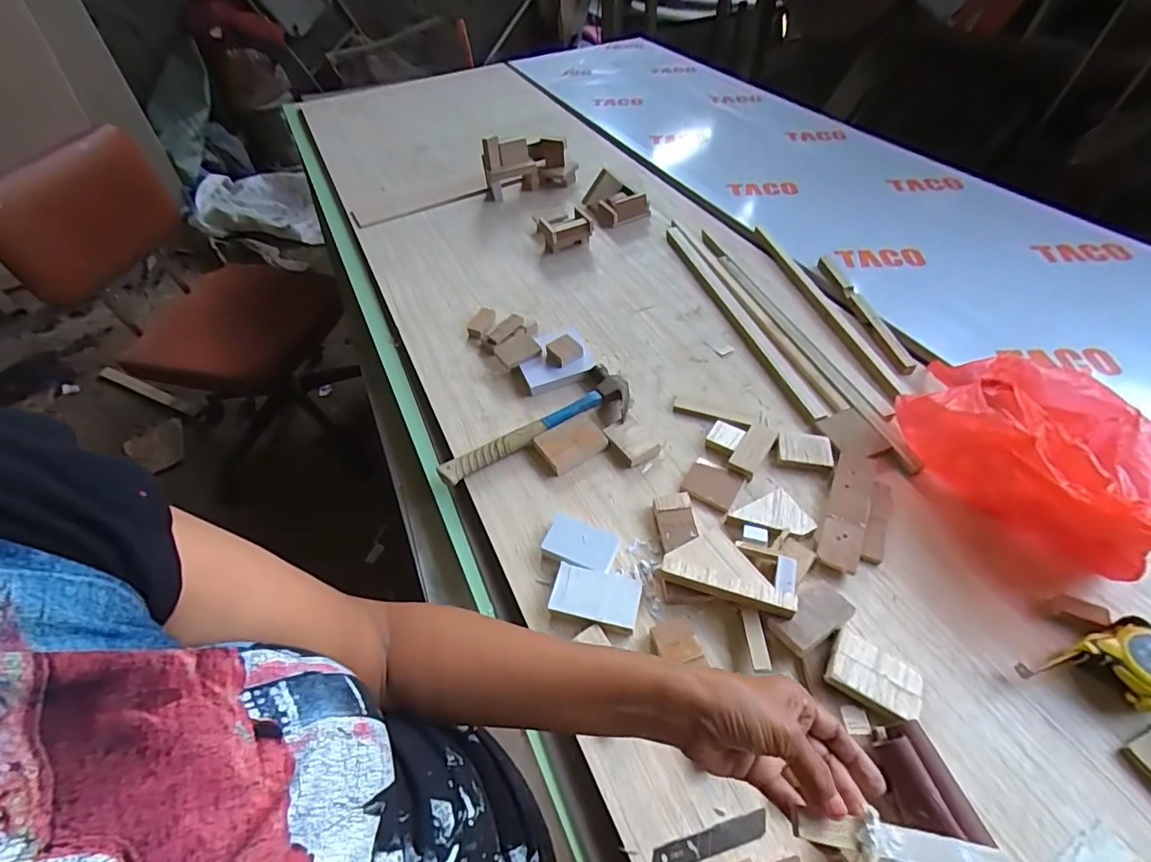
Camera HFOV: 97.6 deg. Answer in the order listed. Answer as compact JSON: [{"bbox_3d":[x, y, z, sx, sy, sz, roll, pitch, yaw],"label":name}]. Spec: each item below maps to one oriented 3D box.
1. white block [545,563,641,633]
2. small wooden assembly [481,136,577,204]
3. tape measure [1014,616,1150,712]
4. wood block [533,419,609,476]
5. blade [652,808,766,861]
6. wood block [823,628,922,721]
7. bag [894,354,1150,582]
[{"bbox_3d":[0.020,0.174,0.532,0.092,0.020,0.060,11,53,12],"label":"white block"},{"bbox_3d":[-0.107,-0.611,1.133,0.208,0.116,0.078,-18,52,-11],"label":"small wooden assembly"},{"bbox_3d":[0.487,0.222,0.455,0.122,0.039,0.068,-17,52,-9],"label":"tape measure"},{"bbox_3d":[-0.005,0.017,0.676,0.090,0.018,0.061,-26,54,-16],"label":"wood block"},{"bbox_3d":[0.111,0.340,0.416,0.103,0.004,0.017,-14,52,-7],"label":"blade"},{"bbox_3d":[0.281,0.232,0.475,0.078,0.019,0.053,26,58,23],"label":"wood block"},{"bbox_3d":[0.519,0.017,0.570,0.152,0.124,0.317,-12,52,-6],"label":"bag"}]

